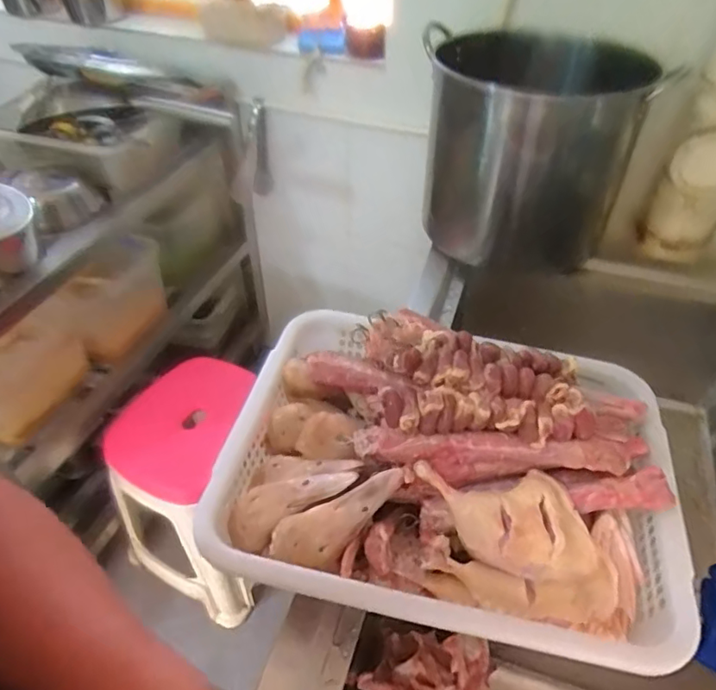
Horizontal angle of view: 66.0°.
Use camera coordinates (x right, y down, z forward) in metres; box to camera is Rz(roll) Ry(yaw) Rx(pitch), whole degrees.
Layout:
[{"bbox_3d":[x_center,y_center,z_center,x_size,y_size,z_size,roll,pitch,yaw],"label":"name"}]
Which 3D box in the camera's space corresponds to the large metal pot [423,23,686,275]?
[{"bbox_3d":[0.273,-0.320,0.910,0.252,0.315,0.261,-12,46,-12],"label":"large metal pot"}]

